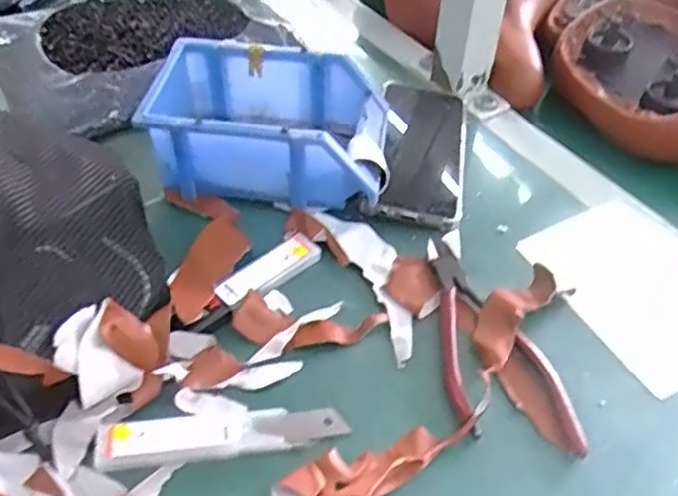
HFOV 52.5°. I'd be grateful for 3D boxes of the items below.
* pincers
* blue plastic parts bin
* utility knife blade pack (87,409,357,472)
[{"bbox_3d":[0.098,0.055,0.445,0.071,0.010,0.166,-3,48,-5],"label":"pincers"},{"bbox_3d":[-0.053,-0.104,0.554,0.183,0.068,0.126,6,48,3],"label":"blue plastic parts bin"},{"bbox_3d":[-0.067,0.107,0.393,0.139,0.013,0.026,-4,48,-6],"label":"utility knife blade pack"}]

